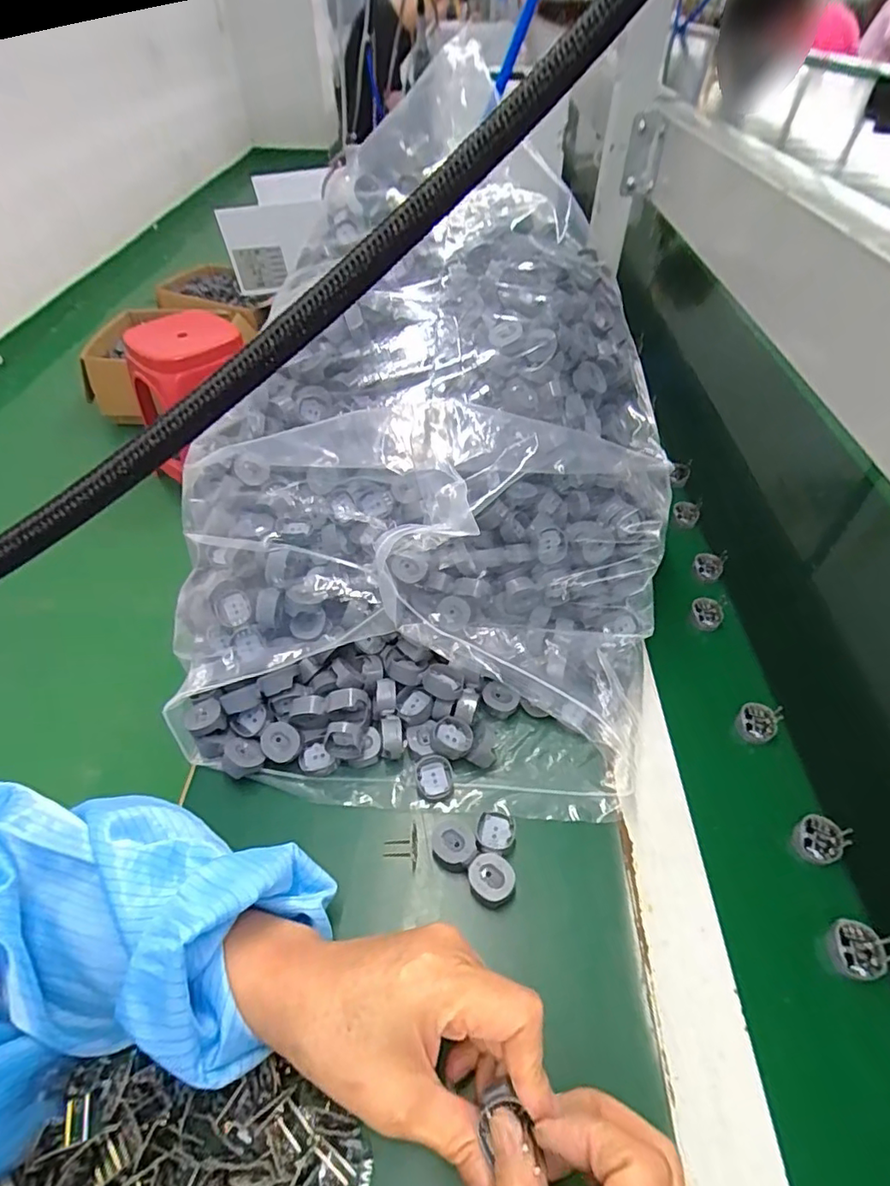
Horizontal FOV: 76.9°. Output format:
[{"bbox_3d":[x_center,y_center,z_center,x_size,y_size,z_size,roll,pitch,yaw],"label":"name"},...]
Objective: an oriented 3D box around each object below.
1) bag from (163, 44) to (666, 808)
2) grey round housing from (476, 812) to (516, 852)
[{"bbox_3d":[-0.004,-0.139,0.442,0.361,0.085,0.565,7,77,0],"label":"bag"},{"bbox_3d":[0.033,0.154,0.361,0.024,0.010,0.027,5,48,5],"label":"grey round housing"}]

